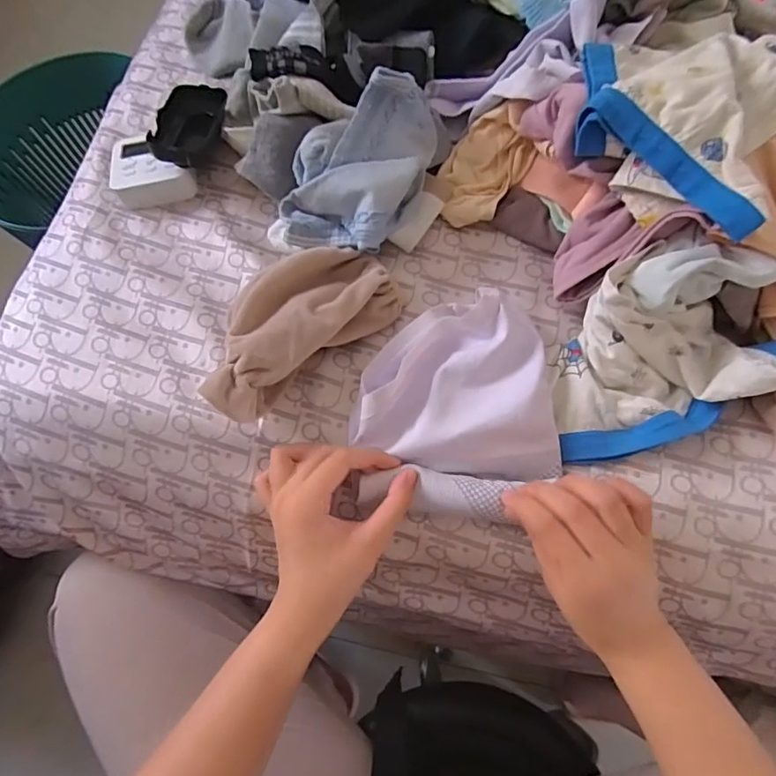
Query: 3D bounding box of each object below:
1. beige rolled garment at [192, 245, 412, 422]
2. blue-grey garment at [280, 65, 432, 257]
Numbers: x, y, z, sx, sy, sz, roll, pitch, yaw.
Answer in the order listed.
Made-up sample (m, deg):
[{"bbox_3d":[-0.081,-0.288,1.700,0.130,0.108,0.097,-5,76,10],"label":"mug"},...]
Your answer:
[{"bbox_3d":[-0.072,-0.054,0.409,0.170,0.058,0.078,-39,73,-11],"label":"beige rolled garment"},{"bbox_3d":[-0.024,-0.195,0.445,0.118,0.085,0.158,12,71,6],"label":"blue-grey garment"}]

